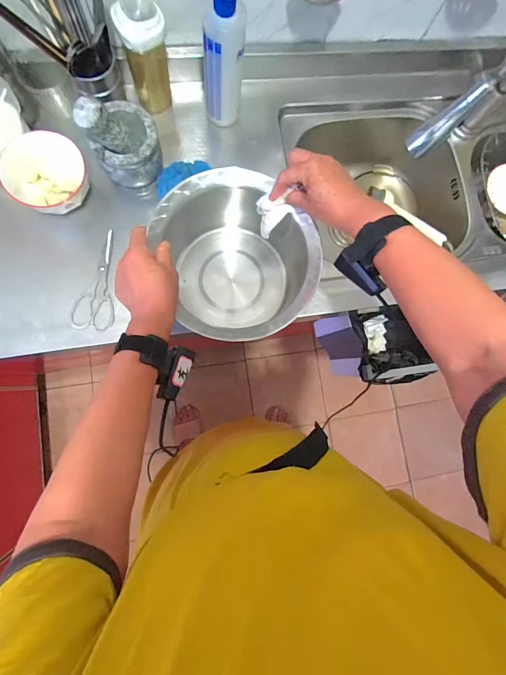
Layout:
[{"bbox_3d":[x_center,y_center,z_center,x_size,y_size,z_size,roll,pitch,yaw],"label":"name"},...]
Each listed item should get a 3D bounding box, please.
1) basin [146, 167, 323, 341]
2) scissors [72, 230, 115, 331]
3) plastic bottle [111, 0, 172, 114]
[{"bbox_3d":[-0.021,-0.113,0.533,0.216,0.145,0.236,1,83,-7],"label":"basin"},{"bbox_3d":[-0.270,-0.097,0.560,0.065,0.007,0.169,-3,83,-7],"label":"scissors"},{"bbox_3d":[-0.170,-0.451,0.533,0.066,0.170,0.069,-8,84,-8],"label":"plastic bottle"}]

